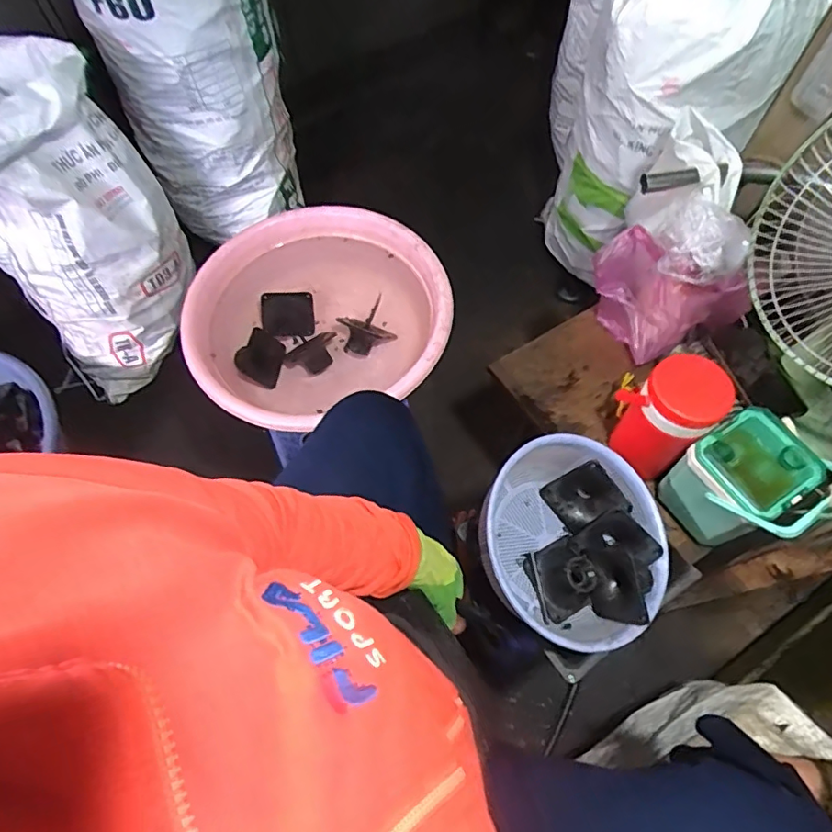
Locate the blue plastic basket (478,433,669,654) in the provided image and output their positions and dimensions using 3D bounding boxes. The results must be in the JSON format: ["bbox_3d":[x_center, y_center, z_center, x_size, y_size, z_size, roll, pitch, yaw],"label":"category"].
[{"bbox_3d":[0.196,0.165,0.710,0.259,0.095,0.259,7,68,-17],"label":"blue plastic basket"}]

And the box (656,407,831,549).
[{"bbox_3d":[0.439,0.092,0.720,0.133,0.166,0.148,-29,67,-13],"label":"box"}]

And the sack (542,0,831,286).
[{"bbox_3d":[0.496,-0.587,1.121,0.298,0.734,0.318,-18,65,-8],"label":"sack"}]

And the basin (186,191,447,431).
[{"bbox_3d":[-0.165,-0.158,0.913,0.405,0.136,0.404,0,64,0],"label":"basin"}]

